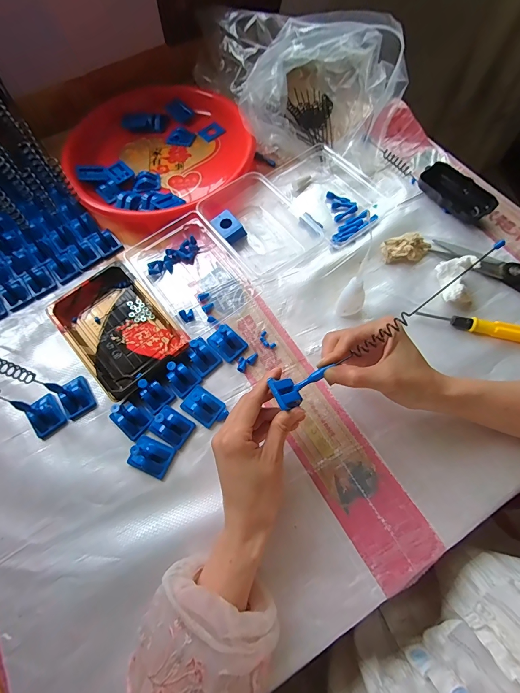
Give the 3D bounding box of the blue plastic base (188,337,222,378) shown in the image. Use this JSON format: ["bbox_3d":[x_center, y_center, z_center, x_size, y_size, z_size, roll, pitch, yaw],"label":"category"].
[{"bbox_3d":[-0.072,0.010,0.399,0.034,0.024,0.041,-40,71,-13],"label":"blue plastic base"}]

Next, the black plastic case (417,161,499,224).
[{"bbox_3d":[0.280,-0.220,0.474,0.049,0.026,0.106,-35,70,-12],"label":"black plastic case"}]

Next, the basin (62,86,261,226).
[{"bbox_3d":[-0.162,-0.314,0.533,0.284,0.039,0.287,-1,67,2],"label":"basin"}]

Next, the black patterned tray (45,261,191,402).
[{"bbox_3d":[-0.174,-0.022,0.413,0.111,0.030,0.166,-39,71,-13],"label":"black patterned tray"}]

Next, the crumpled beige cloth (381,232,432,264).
[{"bbox_3d":[0.199,-0.134,0.444,0.067,0.024,0.034,-2,67,2],"label":"crumpled beige cloth"}]

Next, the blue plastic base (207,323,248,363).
[{"bbox_3d":[-0.041,-0.007,0.406,0.034,0.018,0.044,-42,71,-14],"label":"blue plastic base"}]

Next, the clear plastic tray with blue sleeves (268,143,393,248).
[{"bbox_3d":[0.102,-0.236,0.492,0.117,0.032,0.190,-35,70,-12],"label":"clear plastic tray with blue sleeves"}]

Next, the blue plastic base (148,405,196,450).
[{"bbox_3d":[-0.100,0.089,0.369,0.043,0.016,0.034,31,71,15],"label":"blue plastic base"}]

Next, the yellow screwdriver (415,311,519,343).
[{"bbox_3d":[0.268,-0.024,0.399,0.139,0.016,0.016,14,68,8],"label":"yellow screwdriver"}]

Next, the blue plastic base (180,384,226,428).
[{"bbox_3d":[-0.066,0.067,0.378,0.044,0.019,0.034,34,72,16],"label":"blue plastic base"}]

